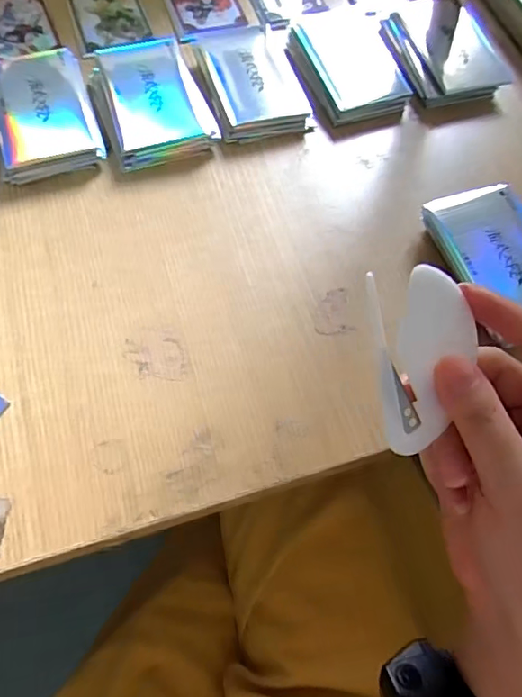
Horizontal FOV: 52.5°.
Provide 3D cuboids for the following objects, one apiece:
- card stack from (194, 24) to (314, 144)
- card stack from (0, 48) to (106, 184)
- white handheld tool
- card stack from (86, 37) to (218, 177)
[{"bbox_3d":[-0.006,-0.197,0.390,0.067,0.017,0.098,-13,66,-9],"label":"card stack"},{"bbox_3d":[-0.149,-0.161,0.362,0.065,0.023,0.094,-17,67,-10],"label":"card stack"},{"bbox_3d":[0.064,0.004,0.208,0.038,0.005,0.070,-8,97,-6],"label":"white handheld tool"},{"bbox_3d":[-0.078,-0.175,0.375,0.072,0.019,0.101,-18,67,-10],"label":"card stack"}]

